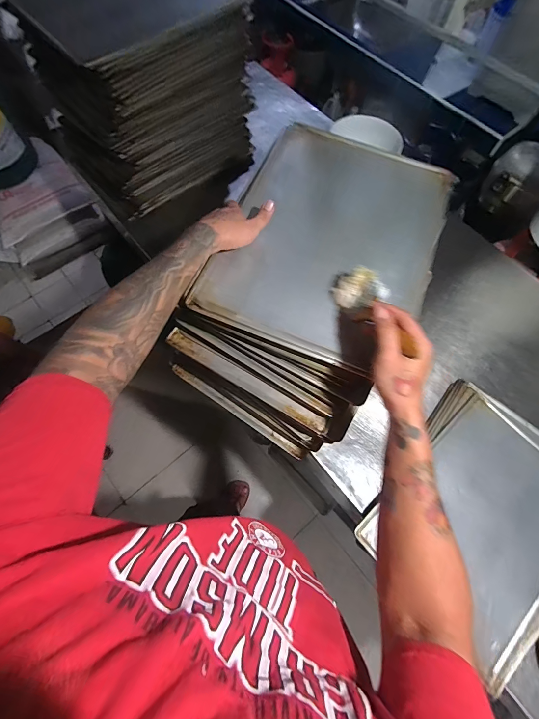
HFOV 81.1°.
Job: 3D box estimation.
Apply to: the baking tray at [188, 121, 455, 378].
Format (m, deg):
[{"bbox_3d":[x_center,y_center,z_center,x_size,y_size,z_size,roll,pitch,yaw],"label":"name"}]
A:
[{"bbox_3d":[0.114,-0.212,0.545,0.345,0.028,0.439,21,73,5],"label":"baking tray"}]

